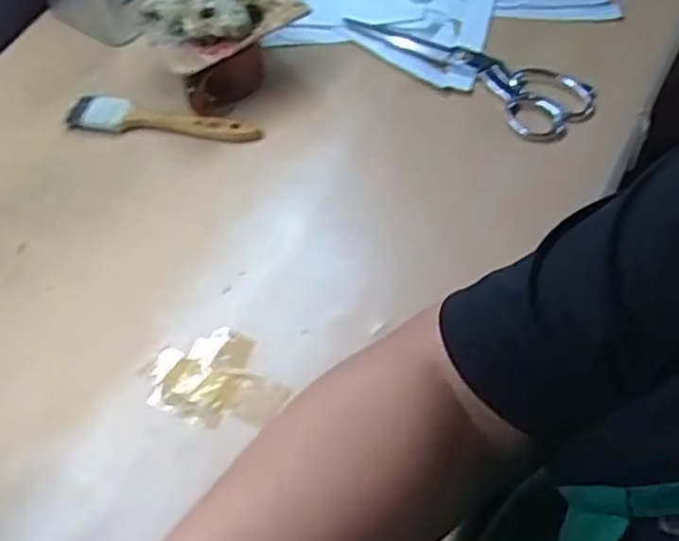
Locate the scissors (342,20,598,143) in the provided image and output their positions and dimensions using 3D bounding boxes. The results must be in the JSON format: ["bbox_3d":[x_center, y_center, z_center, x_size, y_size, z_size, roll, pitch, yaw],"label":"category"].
[{"bbox_3d":[0.113,-0.189,0.652,0.241,0.020,0.063,31,63,20],"label":"scissors"}]

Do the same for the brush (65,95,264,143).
[{"bbox_3d":[-0.154,-0.134,0.634,0.171,0.014,0.037,8,58,7],"label":"brush"}]

